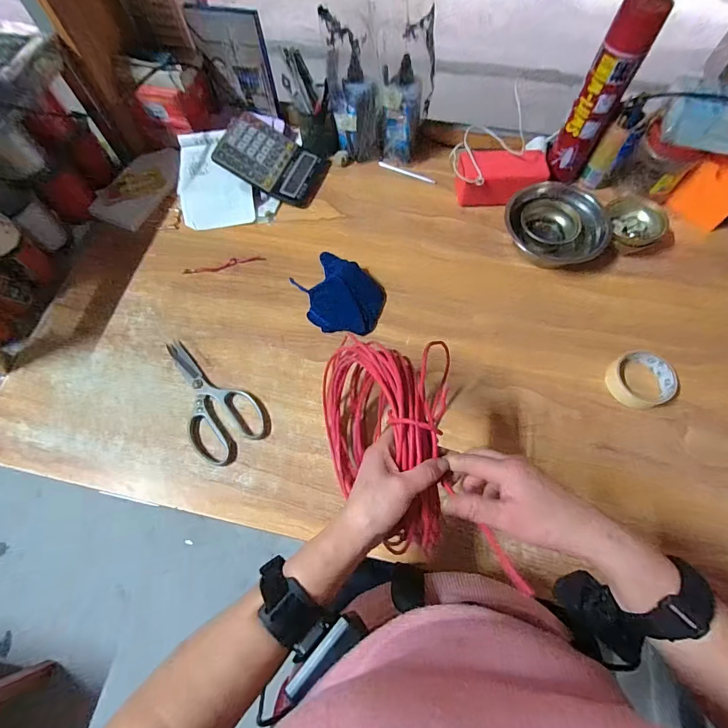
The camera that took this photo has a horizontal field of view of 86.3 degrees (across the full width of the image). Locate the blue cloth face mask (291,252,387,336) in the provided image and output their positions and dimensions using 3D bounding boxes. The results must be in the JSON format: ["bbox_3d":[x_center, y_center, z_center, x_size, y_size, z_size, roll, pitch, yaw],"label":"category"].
[{"bbox_3d":[-0.040,-0.121,0.655,0.132,0.023,0.161,-41,72,-15],"label":"blue cloth face mask"}]

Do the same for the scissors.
[{"bbox_3d":[-0.243,0.047,0.603,0.108,0.011,0.222,-38,71,-14],"label":"scissors"}]

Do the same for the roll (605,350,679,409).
[{"bbox_3d":[0.417,0.023,0.583,0.090,0.027,0.083,0,67,1],"label":"roll"}]

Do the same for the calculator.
[{"bbox_3d":[-0.173,-0.396,0.754,0.195,0.016,0.143,26,65,-10],"label":"calculator"}]

